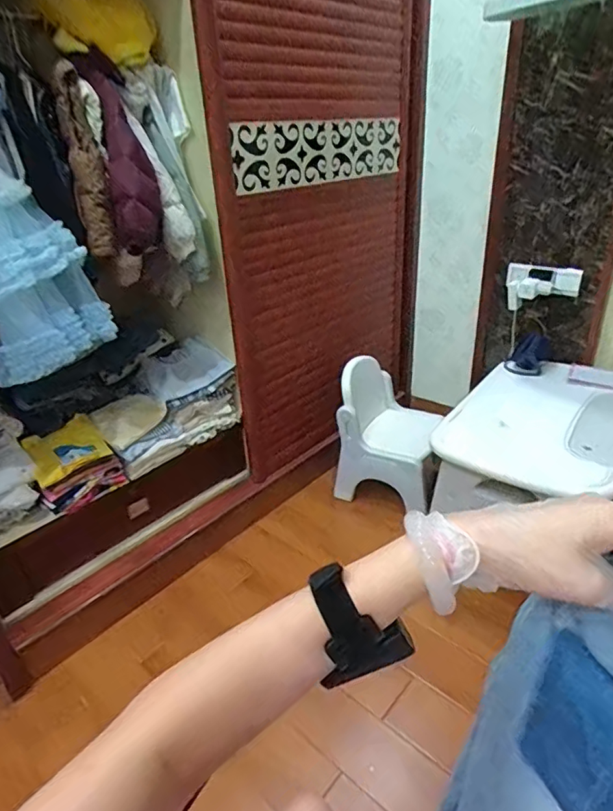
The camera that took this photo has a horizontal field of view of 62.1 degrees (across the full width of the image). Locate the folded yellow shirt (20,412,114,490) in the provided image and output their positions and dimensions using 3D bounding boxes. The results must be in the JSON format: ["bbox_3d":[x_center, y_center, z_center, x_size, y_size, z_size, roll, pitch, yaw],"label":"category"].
[{"bbox_3d":[-0.681,0.115,1.438,0.191,0.080,0.198,-21,33,-30],"label":"folded yellow shirt"}]

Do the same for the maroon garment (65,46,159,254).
[{"bbox_3d":[-0.460,-0.623,1.281,0.133,0.444,0.233,-10,29,-13],"label":"maroon garment"}]

